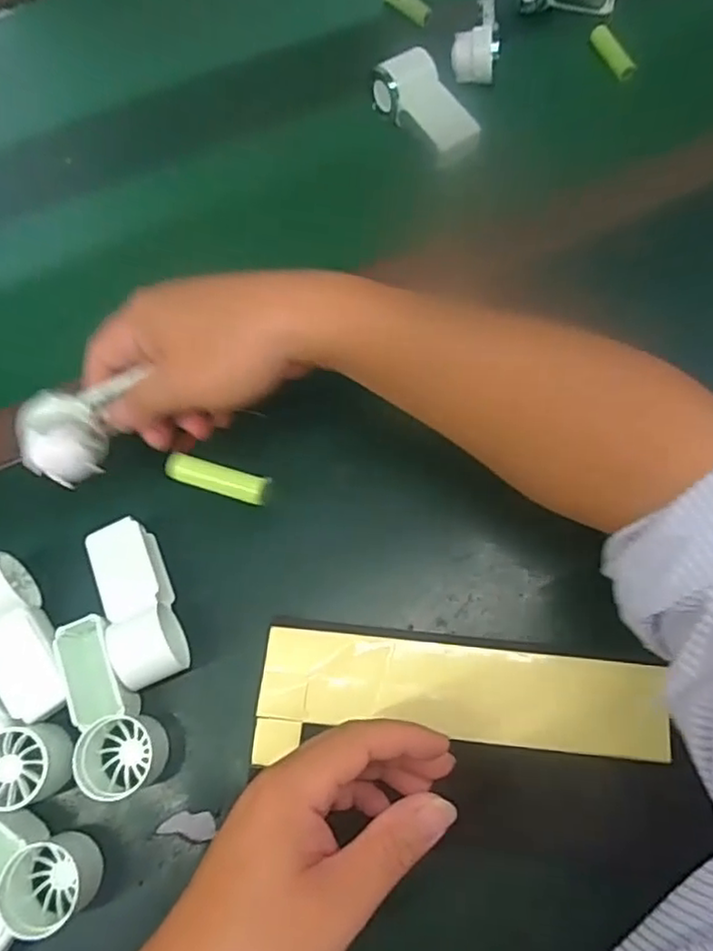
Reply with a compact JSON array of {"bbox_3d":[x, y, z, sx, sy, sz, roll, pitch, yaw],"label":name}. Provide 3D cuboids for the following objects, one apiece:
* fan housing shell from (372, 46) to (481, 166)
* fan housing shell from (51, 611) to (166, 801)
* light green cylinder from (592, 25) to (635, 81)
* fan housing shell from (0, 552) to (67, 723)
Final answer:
[{"bbox_3d":[0.053,-0.280,0.480,0.046,0.028,0.089,-30,72,-8],"label":"fan housing shell"},{"bbox_3d":[-0.138,0.126,0.346,0.040,0.039,0.095,-27,71,-7],"label":"fan housing shell"},{"bbox_3d":[0.205,-0.340,0.506,0.015,0.017,0.053,-25,71,-6],"label":"light green cylinder"},{"bbox_3d":[-0.189,0.092,0.356,0.038,0.039,0.089,-36,73,-10],"label":"fan housing shell"}]

